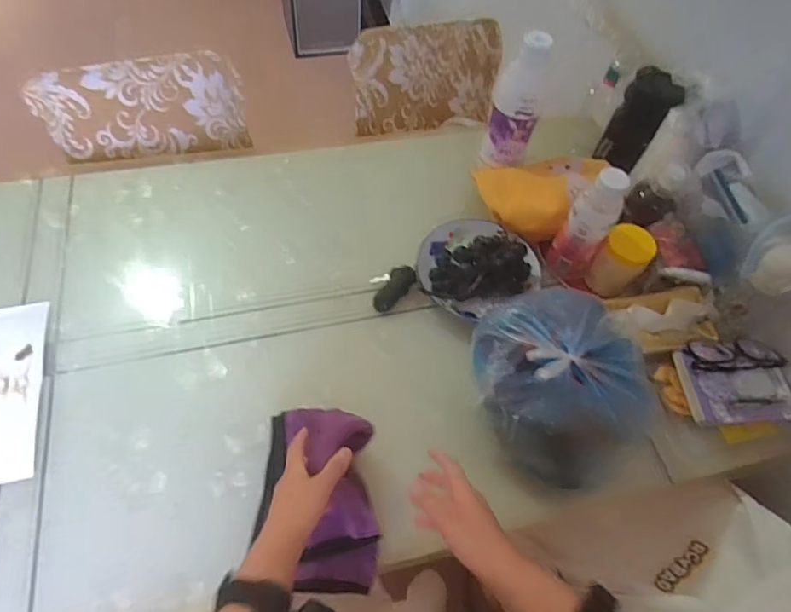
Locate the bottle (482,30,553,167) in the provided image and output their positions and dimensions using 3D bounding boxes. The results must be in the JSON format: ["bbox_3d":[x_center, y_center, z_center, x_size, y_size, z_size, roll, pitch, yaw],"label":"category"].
[{"bbox_3d":[0.192,-0.319,0.805,0.080,0.217,0.063,12,58,1],"label":"bottle"}]

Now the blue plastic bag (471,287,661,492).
[{"bbox_3d":[0.199,0.093,0.606,0.185,0.174,0.230,-29,66,-22],"label":"blue plastic bag"}]

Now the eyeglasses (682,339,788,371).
[{"bbox_3d":[0.479,0.066,0.703,0.138,0.029,0.053,-4,59,-9],"label":"eyeglasses"}]

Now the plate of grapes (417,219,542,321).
[{"bbox_3d":[0.130,-0.064,0.768,0.185,0.067,0.164,25,59,10],"label":"plate of grapes"}]

